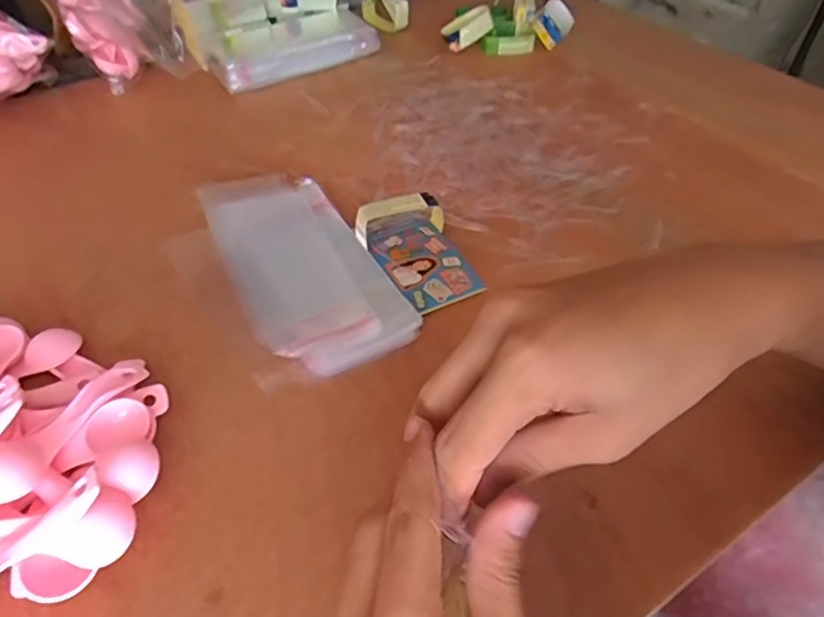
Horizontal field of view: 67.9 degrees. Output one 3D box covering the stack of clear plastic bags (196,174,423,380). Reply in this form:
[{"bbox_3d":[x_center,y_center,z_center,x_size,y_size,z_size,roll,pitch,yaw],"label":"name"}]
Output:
[{"bbox_3d":[-0.088,-0.038,0.478,0.102,0.019,0.225,-22,49,-20],"label":"stack of clear plastic bags"}]

